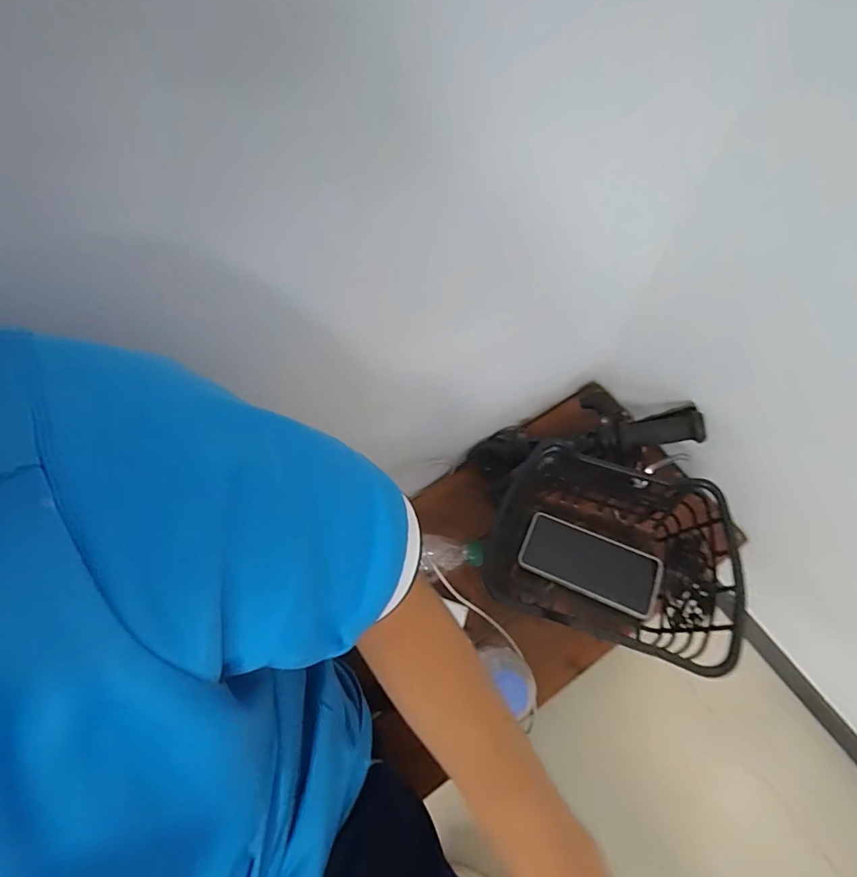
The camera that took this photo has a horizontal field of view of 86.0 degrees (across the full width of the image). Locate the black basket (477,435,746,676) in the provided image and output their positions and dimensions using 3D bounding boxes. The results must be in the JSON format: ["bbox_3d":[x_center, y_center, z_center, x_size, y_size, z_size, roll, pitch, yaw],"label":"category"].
[{"bbox_3d":[0.204,0.137,0.536,0.228,0.169,0.195,13,67,9],"label":"black basket"}]

